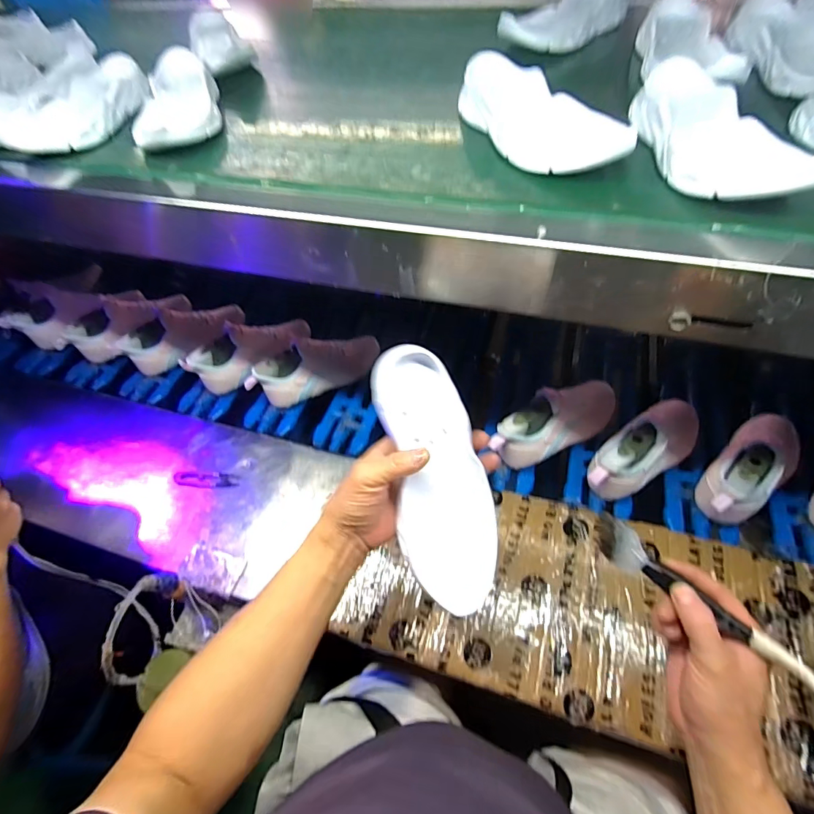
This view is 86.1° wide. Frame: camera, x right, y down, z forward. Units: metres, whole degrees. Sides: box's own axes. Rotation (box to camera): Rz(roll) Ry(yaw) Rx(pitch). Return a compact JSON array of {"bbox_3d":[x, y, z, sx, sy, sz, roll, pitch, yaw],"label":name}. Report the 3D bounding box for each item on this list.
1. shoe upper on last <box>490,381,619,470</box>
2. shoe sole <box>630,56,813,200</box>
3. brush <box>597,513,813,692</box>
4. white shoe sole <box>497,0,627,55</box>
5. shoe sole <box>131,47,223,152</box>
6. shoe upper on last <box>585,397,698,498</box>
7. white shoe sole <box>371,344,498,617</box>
[{"bbox_3d":[0.234,0.016,0.675,0.241,0.085,0.076,-25,56,-14],"label":"shoe upper on last"},{"bbox_3d":[0.270,-0.247,0.393,0.076,0.040,0.223,-3,54,2],"label":"shoe sole"},{"bbox_3d":[0.237,0.155,0.363,0.025,0.025,0.175,-39,52,-22],"label":"brush"},{"bbox_3d":[0.223,-0.544,0.604,0.095,0.049,0.220,31,61,24],"label":"white shoe sole"},{"bbox_3d":[-0.281,-0.385,0.542,0.085,0.036,0.248,-12,54,-5],"label":"shoe sole"},{"bbox_3d":[0.356,0.051,0.634,0.237,0.085,0.076,-31,58,-18],"label":"shoe upper on last"},{"bbox_3d":[0.028,0.060,0.406,0.084,0.023,0.236,-13,82,-6],"label":"white shoe sole"}]

